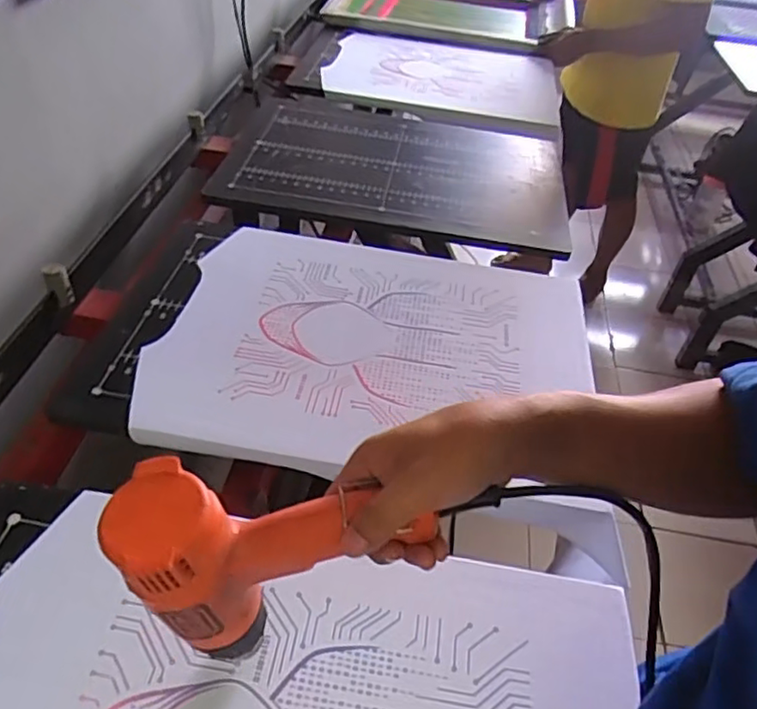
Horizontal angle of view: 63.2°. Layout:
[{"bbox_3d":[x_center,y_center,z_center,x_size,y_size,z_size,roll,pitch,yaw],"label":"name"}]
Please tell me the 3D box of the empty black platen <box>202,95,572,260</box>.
[{"bbox_3d":[0.036,-0.349,1.116,0.598,0.015,0.417,11,44,3],"label":"empty black platen"}]

